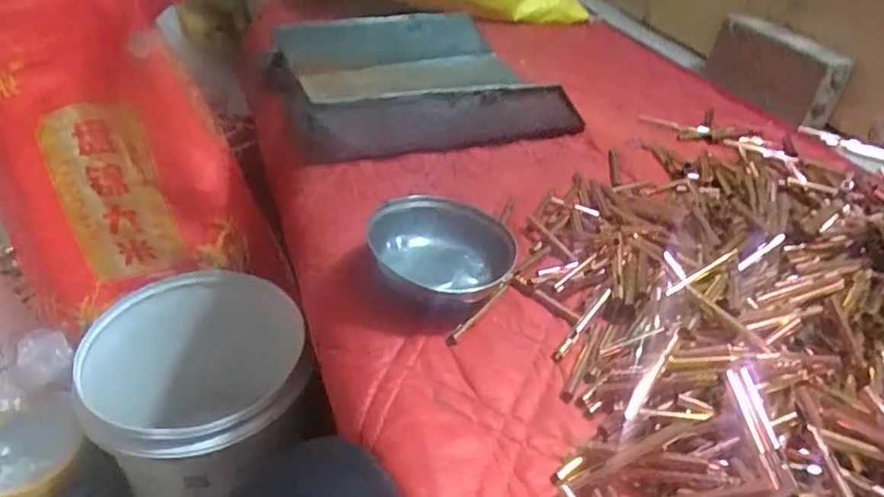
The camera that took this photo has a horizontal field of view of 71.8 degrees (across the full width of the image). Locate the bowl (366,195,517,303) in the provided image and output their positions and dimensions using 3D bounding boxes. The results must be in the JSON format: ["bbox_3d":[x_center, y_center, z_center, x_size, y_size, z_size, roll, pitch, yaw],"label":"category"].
[{"bbox_3d":[-0.001,0.002,0.587,0.130,0.056,0.140,3,37,-2],"label":"bowl"}]

